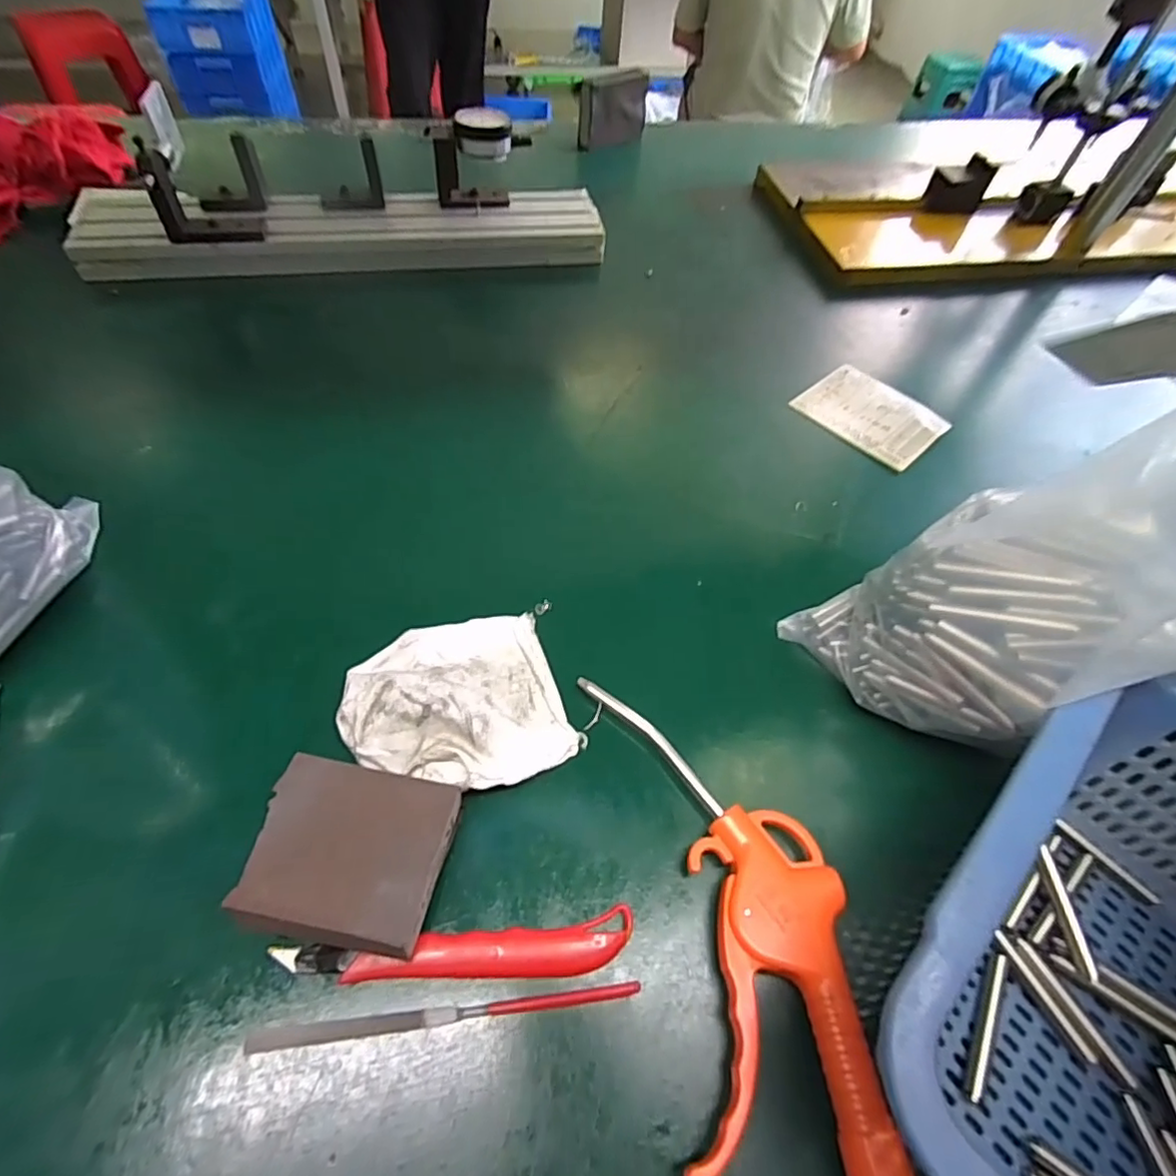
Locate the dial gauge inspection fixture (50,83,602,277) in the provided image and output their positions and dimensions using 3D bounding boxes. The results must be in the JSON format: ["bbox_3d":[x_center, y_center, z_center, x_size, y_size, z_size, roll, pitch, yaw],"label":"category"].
[{"bbox_3d":[-0.232,-0.373,0.576,0.490,0.114,0.115,-9,55,-10],"label":"dial gauge inspection fixture"}]

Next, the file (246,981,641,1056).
[{"bbox_3d":[-0.058,0.179,0.248,0.159,0.005,0.007,-4,55,-7],"label":"file"}]

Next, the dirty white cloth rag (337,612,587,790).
[{"bbox_3d":[-0.070,0.061,0.317,0.109,0.026,0.101,-20,58,-17],"label":"dirty white cloth rag"}]

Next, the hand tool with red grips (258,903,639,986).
[{"bbox_3d":[-0.054,0.158,0.252,0.148,0.010,0.024,-4,55,-7],"label":"hand tool with red grips"}]

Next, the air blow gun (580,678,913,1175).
[{"bbox_3d":[0.076,0.177,0.244,0.090,0.022,0.308,-7,55,-9],"label":"air blow gun"}]

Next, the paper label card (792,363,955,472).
[{"bbox_3d":[0.240,-0.147,0.500,0.094,0.005,0.107,-36,64,-26],"label":"paper label card"}]

